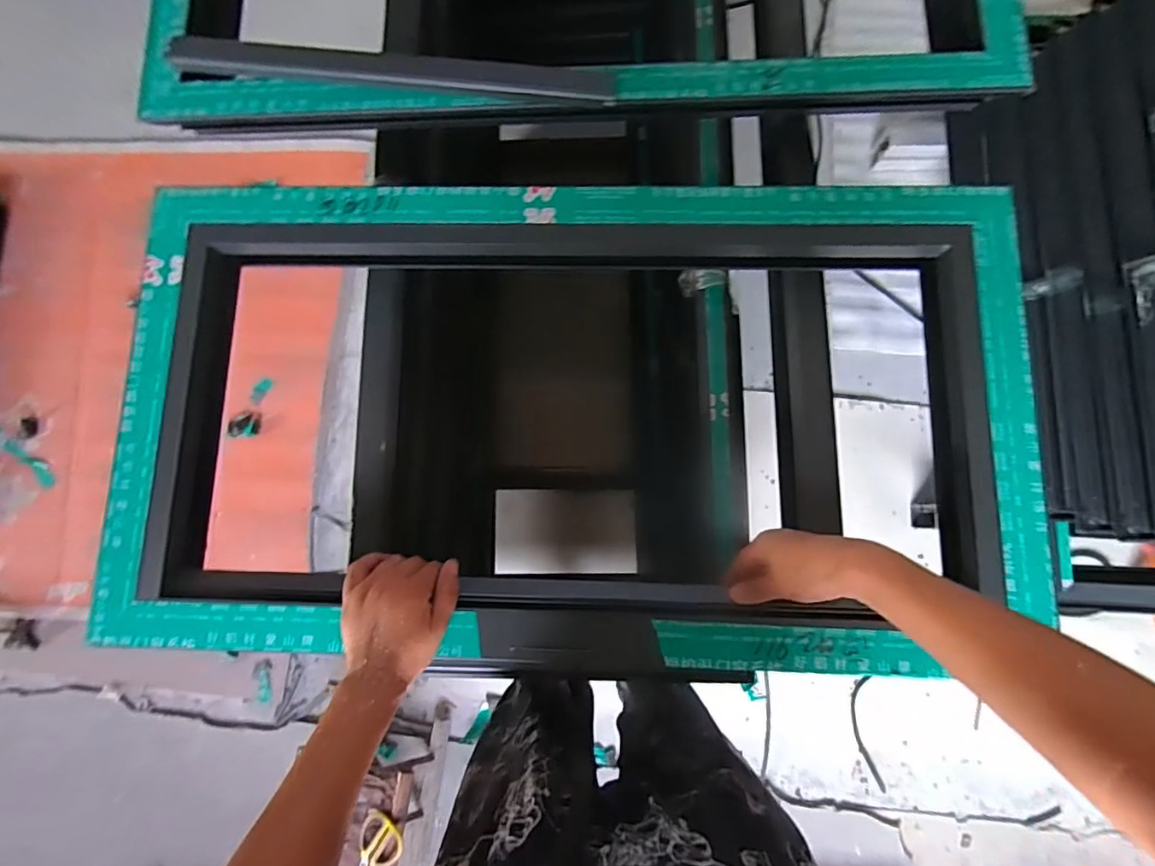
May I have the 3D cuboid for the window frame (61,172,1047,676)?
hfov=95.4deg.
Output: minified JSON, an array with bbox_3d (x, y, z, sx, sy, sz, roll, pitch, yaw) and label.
[{"bbox_3d":[-0.010,-0.017,0.574,0.896,0.118,0.477,1,83,2],"label":"window frame"}]

